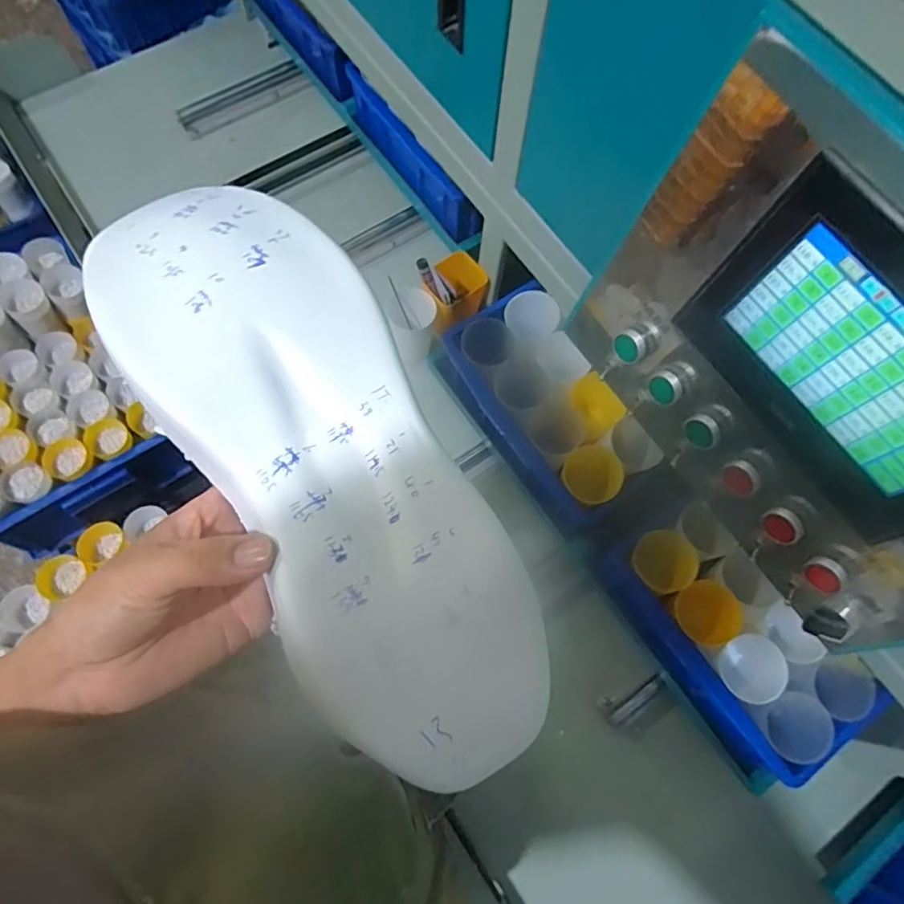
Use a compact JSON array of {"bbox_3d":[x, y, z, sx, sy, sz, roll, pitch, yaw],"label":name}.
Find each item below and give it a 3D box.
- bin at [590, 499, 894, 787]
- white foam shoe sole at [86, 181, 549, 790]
[{"bbox_3d":[0.298,0.189,0.634,0.141,0.118,0.296,-35,77,-12],"label":"bin"},{"bbox_3d":[-0.059,-0.001,0.256,0.106,0.022,0.289,-30,78,-11],"label":"white foam shoe sole"}]

